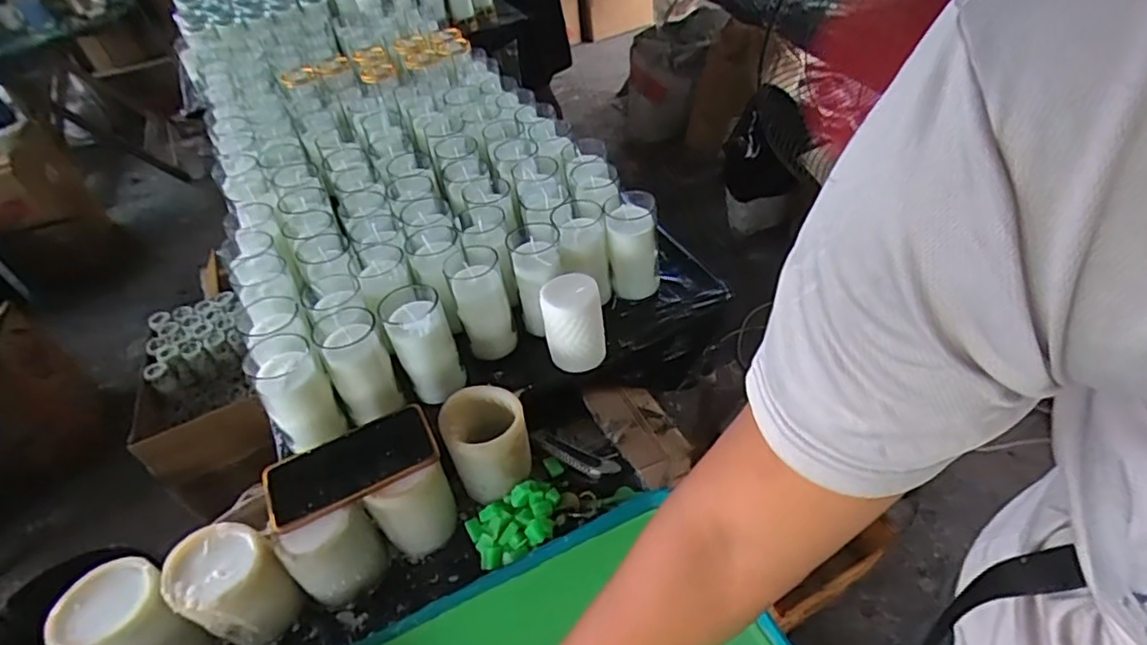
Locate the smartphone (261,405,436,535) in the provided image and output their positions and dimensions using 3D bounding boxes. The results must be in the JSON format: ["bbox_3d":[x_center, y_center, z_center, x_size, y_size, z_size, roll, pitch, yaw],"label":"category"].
[{"bbox_3d":[-0.217,0.139,0.604,0.158,0.015,0.074,-23,47,-17],"label":"smartphone"}]

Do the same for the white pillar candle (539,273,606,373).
[{"bbox_3d":[0.000,0.000,0.739,0.071,0.098,0.071,-12,45,-5],"label":"white pillar candle"}]

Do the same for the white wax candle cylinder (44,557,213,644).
[{"bbox_3d":[-0.397,0.279,0.561,0.084,0.104,0.079,-3,44,3],"label":"white wax candle cylinder"}]

